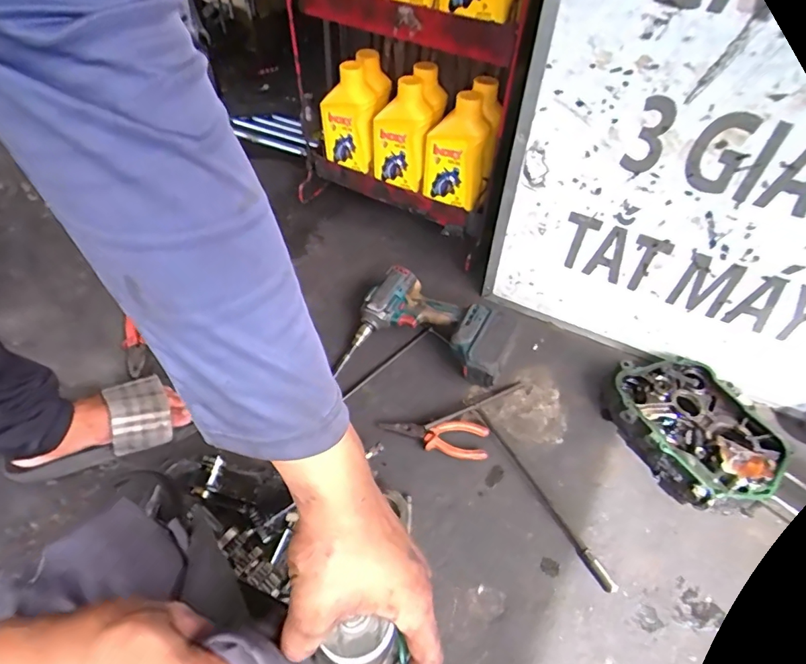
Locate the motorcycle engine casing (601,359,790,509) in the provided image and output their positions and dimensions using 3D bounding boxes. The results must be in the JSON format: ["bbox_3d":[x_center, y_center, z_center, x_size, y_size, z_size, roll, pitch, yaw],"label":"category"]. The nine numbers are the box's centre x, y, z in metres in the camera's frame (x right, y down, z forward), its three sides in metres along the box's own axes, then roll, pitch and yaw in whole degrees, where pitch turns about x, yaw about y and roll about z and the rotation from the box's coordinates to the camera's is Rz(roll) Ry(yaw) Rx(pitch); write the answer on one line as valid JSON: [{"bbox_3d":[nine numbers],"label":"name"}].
[{"bbox_3d":[0.428,0.136,0.706,0.185,0.068,0.241,-18,52,-16],"label":"motorcycle engine casing"}]

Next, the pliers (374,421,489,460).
[{"bbox_3d":[0.044,0.155,0.704,0.155,0.023,0.050,5,49,3],"label":"pliers"}]

